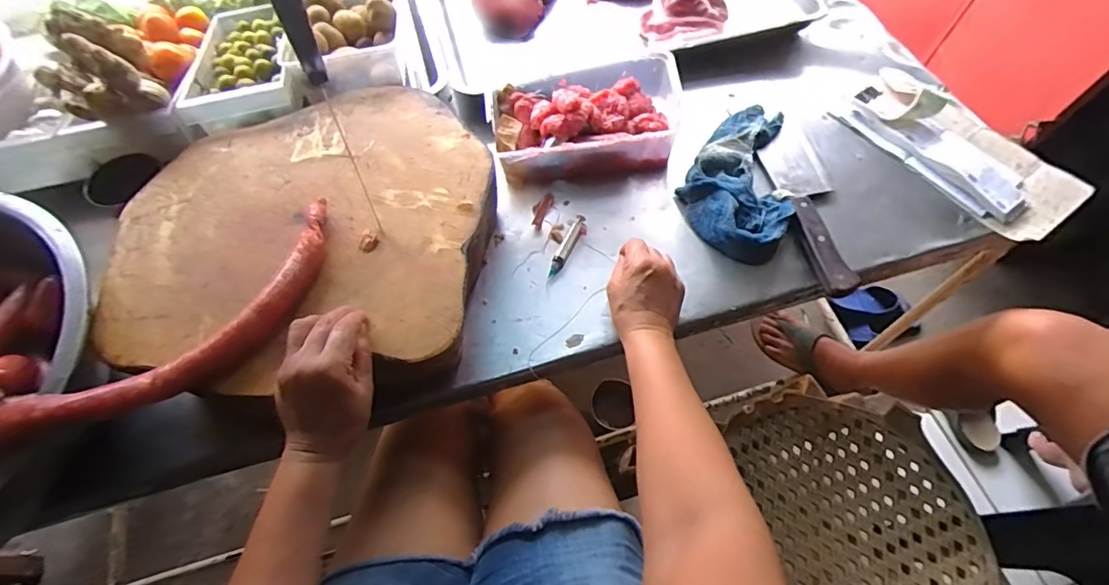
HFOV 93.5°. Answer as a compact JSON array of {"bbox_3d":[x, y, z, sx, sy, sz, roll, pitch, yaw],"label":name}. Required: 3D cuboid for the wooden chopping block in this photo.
[{"bbox_3d":[-0.276,-0.075,0.610,0.398,0.084,0.413,5,62,4],"label":"wooden chopping block"}]

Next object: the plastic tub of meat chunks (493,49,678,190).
[{"bbox_3d":[0.042,-0.235,0.703,0.249,0.086,0.164,-6,62,-2],"label":"plastic tub of meat chunks"}]

